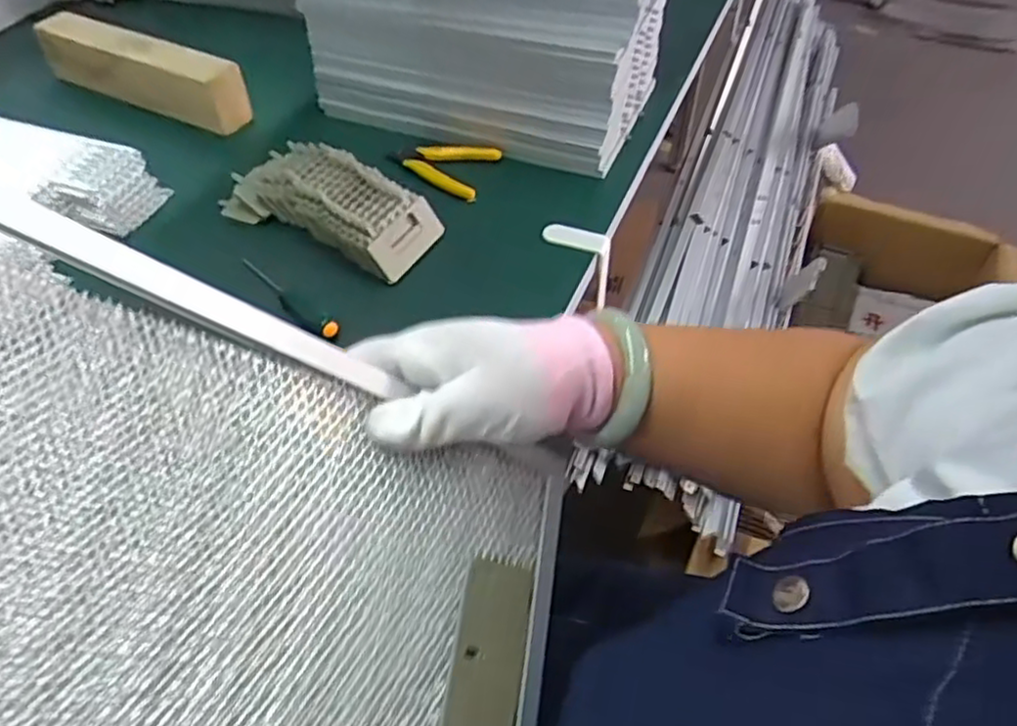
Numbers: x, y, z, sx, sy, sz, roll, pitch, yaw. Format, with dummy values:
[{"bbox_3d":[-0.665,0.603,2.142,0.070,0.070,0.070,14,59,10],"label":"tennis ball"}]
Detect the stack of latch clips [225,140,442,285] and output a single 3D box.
[{"bbox_3d":[-0.165,-0.152,0.670,0.201,0.038,0.096,24,53,20],"label":"stack of latch clips"}]

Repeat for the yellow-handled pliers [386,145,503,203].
[{"bbox_3d":[-0.074,-0.211,0.744,0.113,0.020,0.073,15,51,14],"label":"yellow-handled pliers"}]

